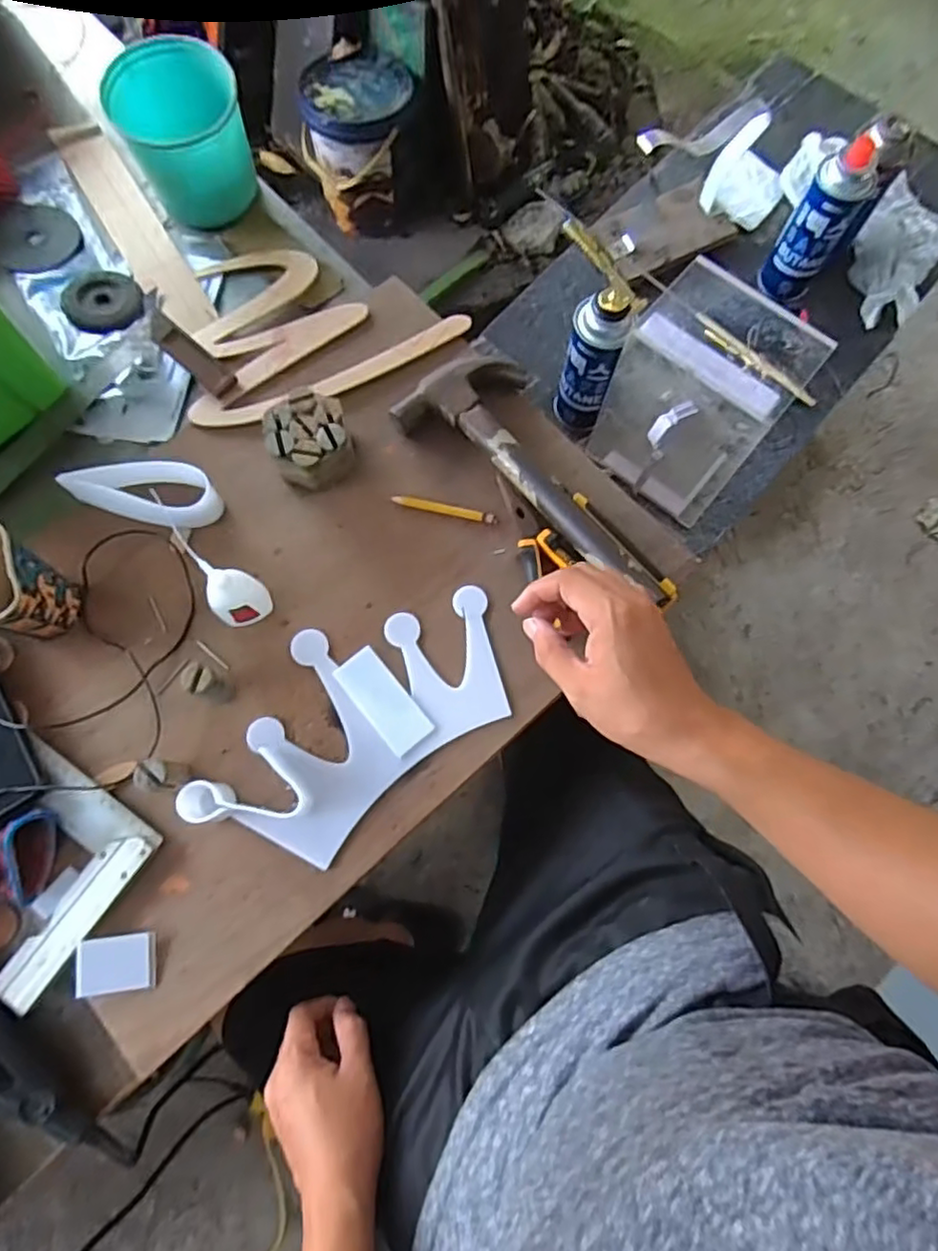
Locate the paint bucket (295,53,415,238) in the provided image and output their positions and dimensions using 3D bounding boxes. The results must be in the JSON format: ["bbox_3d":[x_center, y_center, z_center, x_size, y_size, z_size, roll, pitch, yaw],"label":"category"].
[{"bbox_3d":[-0.222,-0.985,1.340,0.216,0.224,0.230,0,76,-1],"label":"paint bucket"}]

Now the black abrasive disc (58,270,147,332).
[{"bbox_3d":[-0.373,-0.332,0.669,0.073,0.012,0.087,-32,79,-8],"label":"black abrasive disc"}]

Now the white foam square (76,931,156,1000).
[{"bbox_3d":[-0.264,0.254,0.493,0.053,0.010,0.039,-5,76,-2],"label":"white foam square"}]

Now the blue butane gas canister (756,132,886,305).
[{"bbox_3d":[0.432,-0.492,0.805,0.073,0.181,0.070,41,79,9],"label":"blue butane gas canister"}]

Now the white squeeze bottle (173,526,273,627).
[{"bbox_3d":[-0.191,-0.030,0.517,0.034,0.119,0.037,6,76,1],"label":"white squeeze bottle"}]

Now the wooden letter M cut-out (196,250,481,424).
[{"bbox_3d":[-0.154,-0.310,0.645,0.263,0.030,0.204,-18,77,-5],"label":"wooden letter M cut-out"}]

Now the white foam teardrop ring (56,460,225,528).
[{"bbox_3d":[-0.288,-0.118,0.584,0.127,0.043,0.050,13,76,3],"label":"white foam teardrop ring"}]

